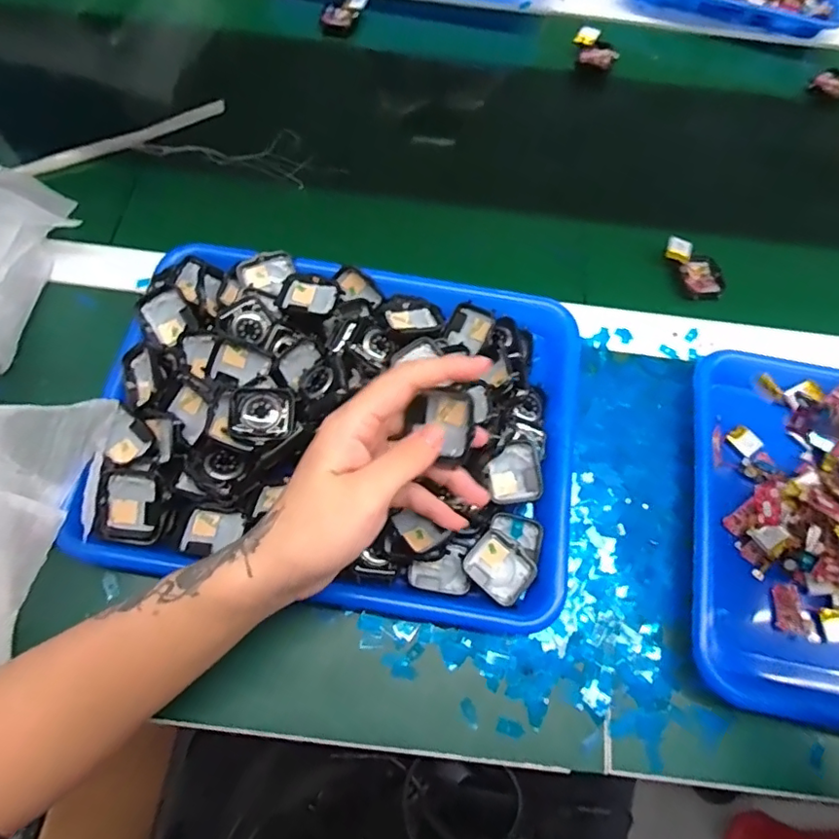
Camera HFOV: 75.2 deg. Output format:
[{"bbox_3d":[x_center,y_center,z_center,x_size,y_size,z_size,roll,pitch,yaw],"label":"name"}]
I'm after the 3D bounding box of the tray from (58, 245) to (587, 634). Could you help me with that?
[{"bbox_3d":[-0.047,0.000,0.387,0.322,0.055,0.247,10,68,3],"label":"tray"}]

